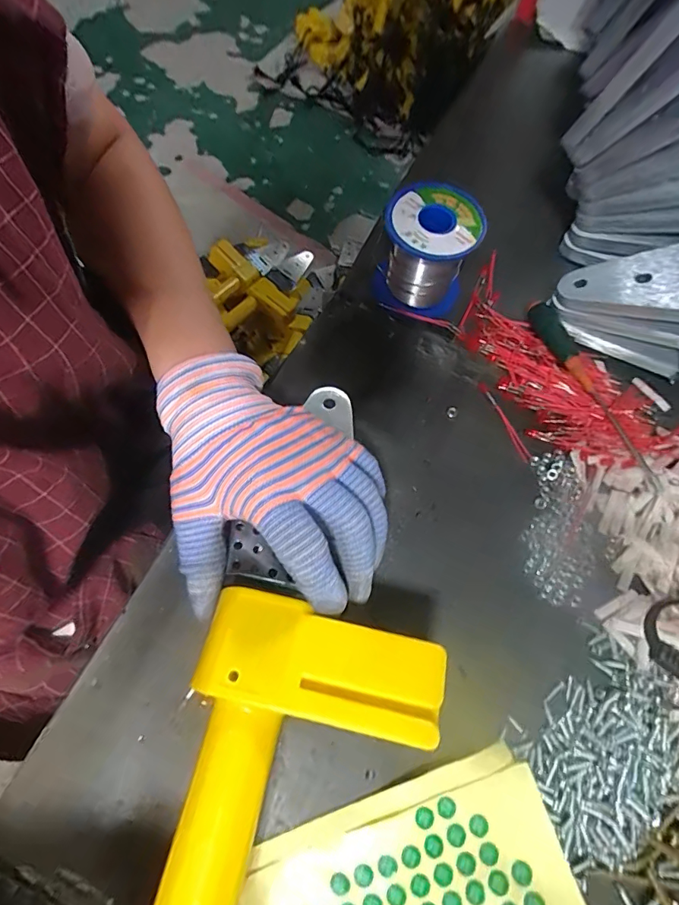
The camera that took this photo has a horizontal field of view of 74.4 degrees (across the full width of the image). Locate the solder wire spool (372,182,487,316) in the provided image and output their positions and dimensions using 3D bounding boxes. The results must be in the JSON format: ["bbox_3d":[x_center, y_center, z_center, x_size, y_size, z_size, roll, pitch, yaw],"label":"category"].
[{"bbox_3d":[0.064,-0.144,0.321,0.063,0.063,0.061,26,69,10],"label":"solder wire spool"}]

